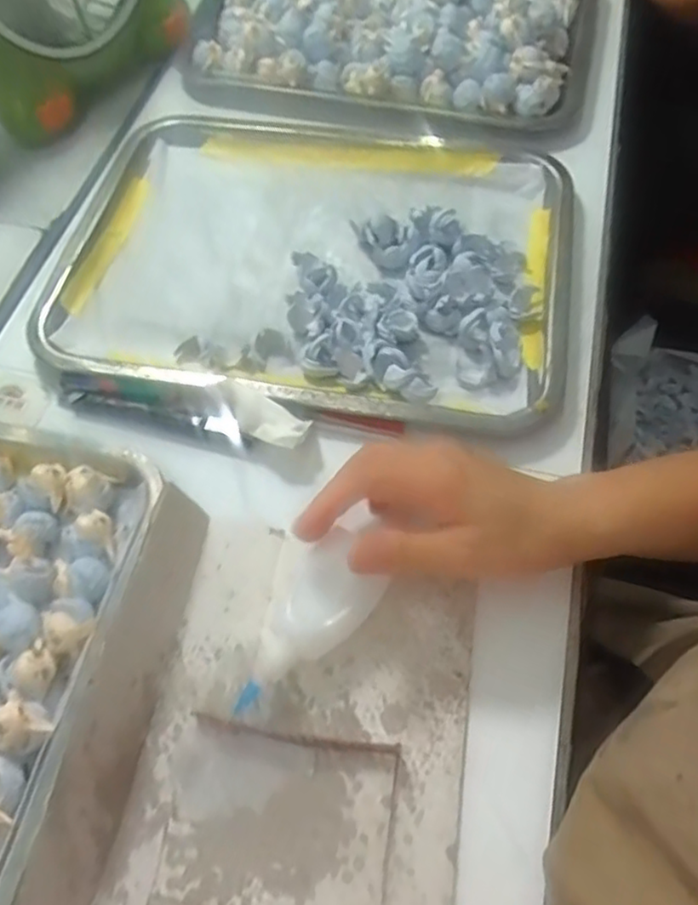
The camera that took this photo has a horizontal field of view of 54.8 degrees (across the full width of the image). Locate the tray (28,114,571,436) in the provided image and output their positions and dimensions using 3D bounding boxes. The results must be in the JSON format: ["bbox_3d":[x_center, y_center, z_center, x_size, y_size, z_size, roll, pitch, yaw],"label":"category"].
[{"bbox_3d":[-0.027,-0.147,0.481,0.352,0.023,0.264,11,62,9],"label":"tray"}]

